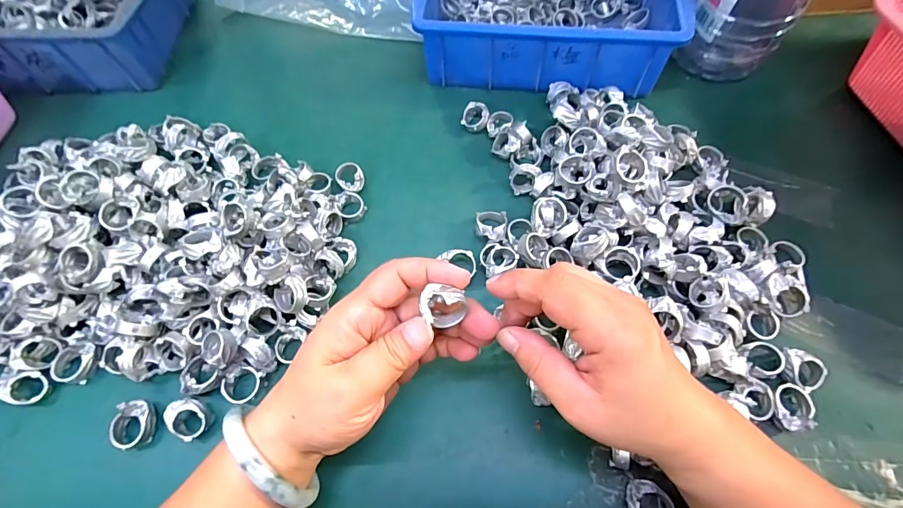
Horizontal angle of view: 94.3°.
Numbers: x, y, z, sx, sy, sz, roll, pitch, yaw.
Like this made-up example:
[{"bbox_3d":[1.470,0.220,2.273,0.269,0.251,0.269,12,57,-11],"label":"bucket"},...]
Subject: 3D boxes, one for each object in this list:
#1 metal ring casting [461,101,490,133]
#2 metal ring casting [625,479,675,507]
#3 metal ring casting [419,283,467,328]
[{"bbox_3d":[0.023,-0.130,0.397,0.028,0.010,0.028,30,96,26],"label":"metal ring casting"},{"bbox_3d":[0.120,0.152,0.252,0.026,0.015,0.028,3,64,2],"label":"metal ring casting"},{"bbox_3d":[-0.004,0.029,0.225,0.025,0.026,0.014,-26,64,-11],"label":"metal ring casting"}]

